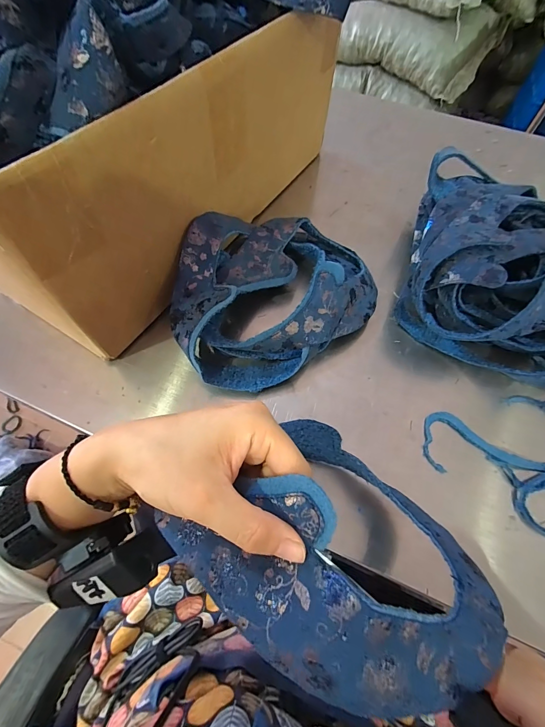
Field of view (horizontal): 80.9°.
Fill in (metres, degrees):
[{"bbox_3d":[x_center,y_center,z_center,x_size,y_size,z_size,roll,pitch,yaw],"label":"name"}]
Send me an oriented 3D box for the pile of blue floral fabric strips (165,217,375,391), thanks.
[{"bbox_3d":[0.003,-0.088,0.361,0.248,0.067,0.196,-34,68,-17],"label":"pile of blue floral fabric strips"}]

